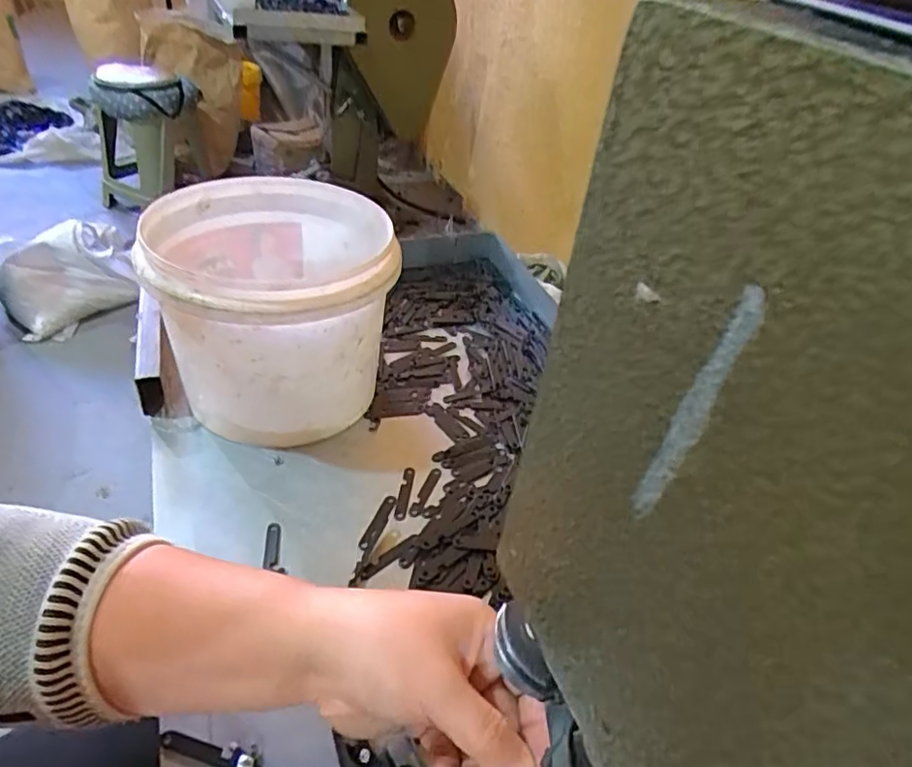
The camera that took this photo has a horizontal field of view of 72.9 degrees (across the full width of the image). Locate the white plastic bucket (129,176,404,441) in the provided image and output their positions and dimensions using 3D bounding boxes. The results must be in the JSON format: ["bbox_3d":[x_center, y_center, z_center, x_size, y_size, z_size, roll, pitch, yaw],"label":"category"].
[{"bbox_3d":[-0.144,-0.058,0.513,0.169,0.155,0.189,1,39,-8],"label":"white plastic bucket"}]

